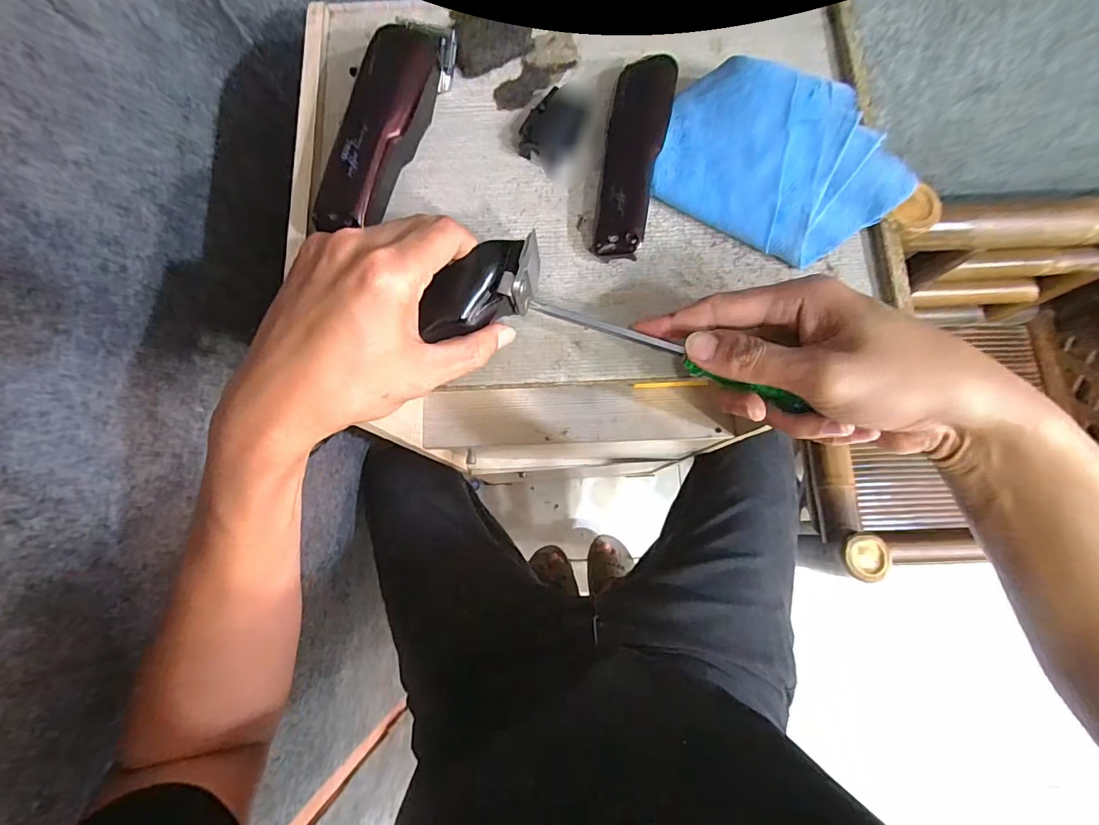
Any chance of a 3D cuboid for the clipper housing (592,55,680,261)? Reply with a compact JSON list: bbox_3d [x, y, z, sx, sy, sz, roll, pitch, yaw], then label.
[{"bbox_3d":[0.055,-0.167,0.319,0.037,0.034,0.134,11,77,4],"label":"clipper housing"}]

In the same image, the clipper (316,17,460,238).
[{"bbox_3d":[-0.104,-0.187,0.316,0.041,0.043,0.154,16,78,5],"label":"clipper"}]

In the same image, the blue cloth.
[{"bbox_3d":[0.144,-0.153,0.300,0.144,0.021,0.092,30,105,3],"label":"blue cloth"}]

